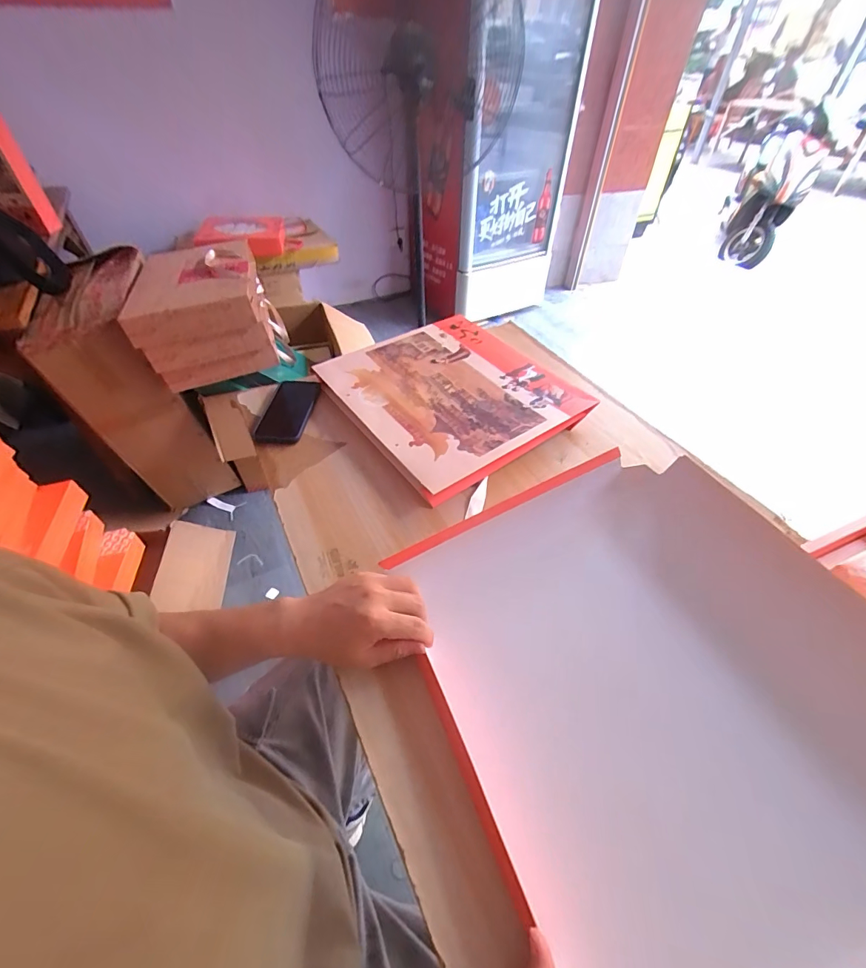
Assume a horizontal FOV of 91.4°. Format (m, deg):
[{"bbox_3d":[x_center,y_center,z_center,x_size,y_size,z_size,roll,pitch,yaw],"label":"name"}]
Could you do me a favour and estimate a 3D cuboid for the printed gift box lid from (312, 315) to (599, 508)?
[{"bbox_3d":[0.029,-0.178,0.770,0.363,0.026,0.398,-29,56,-23],"label":"printed gift box lid"}]

